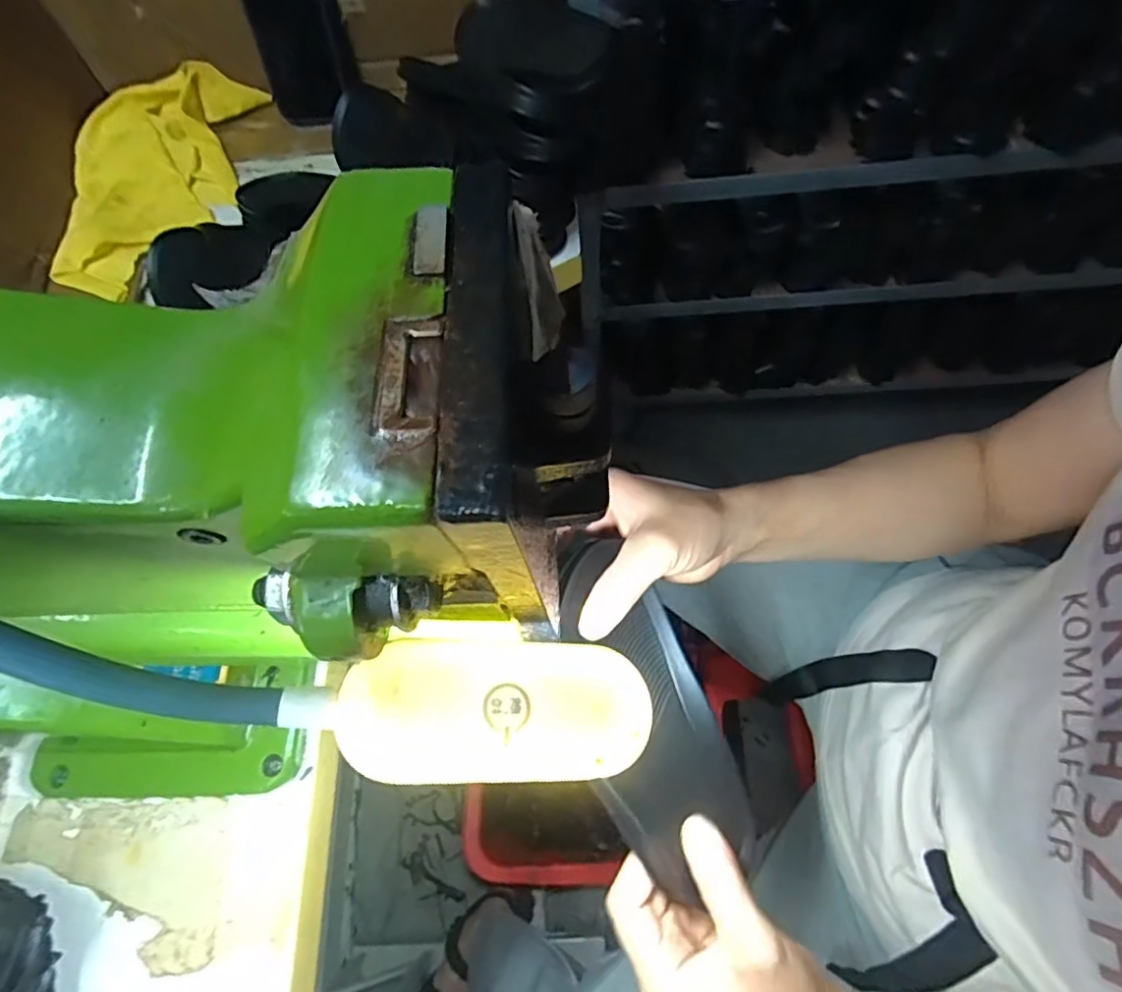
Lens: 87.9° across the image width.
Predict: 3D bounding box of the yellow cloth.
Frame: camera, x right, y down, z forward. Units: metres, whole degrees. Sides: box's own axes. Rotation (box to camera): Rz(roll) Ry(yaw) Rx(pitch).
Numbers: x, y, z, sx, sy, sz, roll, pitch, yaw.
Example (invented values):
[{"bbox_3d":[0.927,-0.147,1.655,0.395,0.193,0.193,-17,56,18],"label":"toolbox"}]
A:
[{"bbox_3d":[-0.451,-0.345,0.627,0.180,0.044,0.303,5,67,5],"label":"yellow cloth"}]

